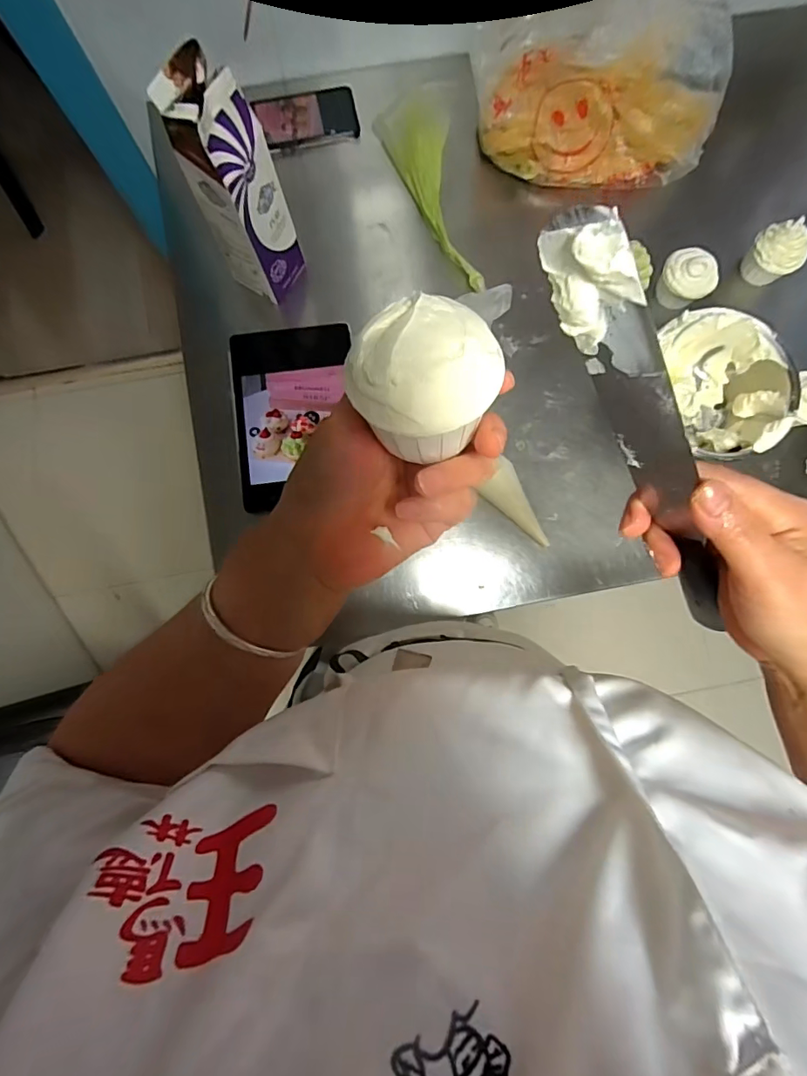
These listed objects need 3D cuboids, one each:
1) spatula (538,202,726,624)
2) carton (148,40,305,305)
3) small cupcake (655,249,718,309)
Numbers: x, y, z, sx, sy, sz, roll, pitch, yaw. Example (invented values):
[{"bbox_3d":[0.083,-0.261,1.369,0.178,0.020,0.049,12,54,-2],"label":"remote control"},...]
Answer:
[{"bbox_3d":[0.119,-0.035,0.229,0.032,0.247,0.016,27,80,46],"label":"spatula"},{"bbox_3d":[-0.175,-0.361,0.523,0.076,0.225,0.073,29,83,1],"label":"carton"},{"bbox_3d":[0.362,-0.332,0.625,0.058,0.052,0.067,-42,87,-6],"label":"small cupcake"}]

